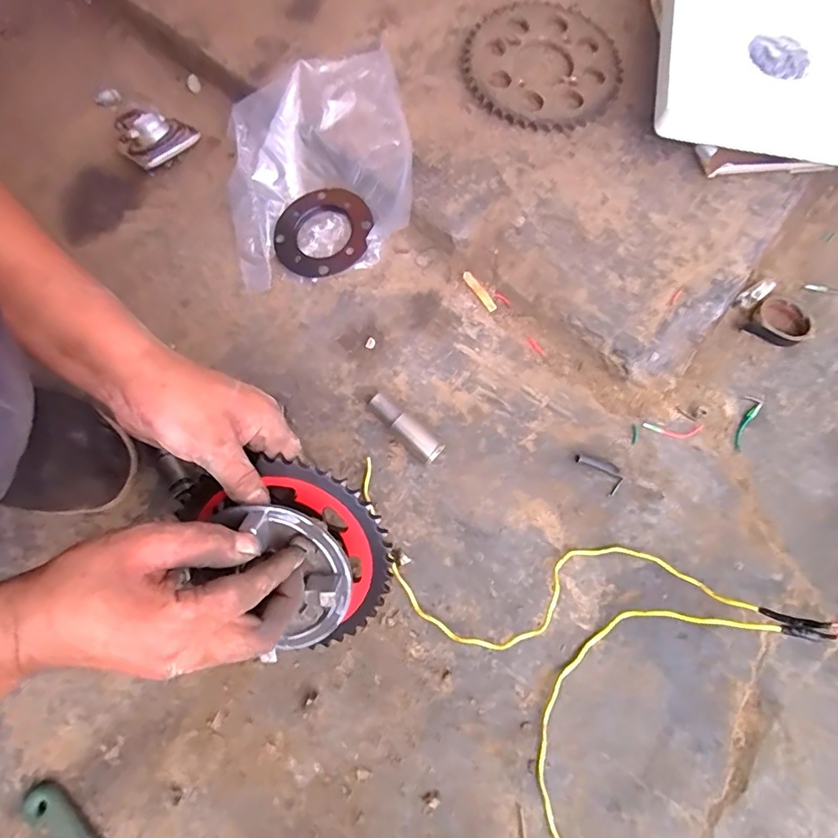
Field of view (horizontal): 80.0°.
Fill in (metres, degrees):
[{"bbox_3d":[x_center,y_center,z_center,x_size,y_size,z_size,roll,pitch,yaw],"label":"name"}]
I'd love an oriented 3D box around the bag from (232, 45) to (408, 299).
[{"bbox_3d":[-0.104,-0.252,0.503,0.186,0.072,0.195,-12,74,-4],"label":"bag"}]

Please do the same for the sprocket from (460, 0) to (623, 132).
[{"bbox_3d":[0.129,-0.371,0.524,0.160,0.013,0.157,0,73,1],"label":"sprocket"}]

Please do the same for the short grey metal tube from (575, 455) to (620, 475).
[{"bbox_3d":[0.162,0.041,0.454,0.041,0.007,0.009,16,74,4],"label":"short grey metal tube"}]

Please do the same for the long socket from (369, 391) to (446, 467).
[{"bbox_3d":[-0.014,0.009,0.451,0.078,0.018,0.022,39,77,10],"label":"long socket"}]

